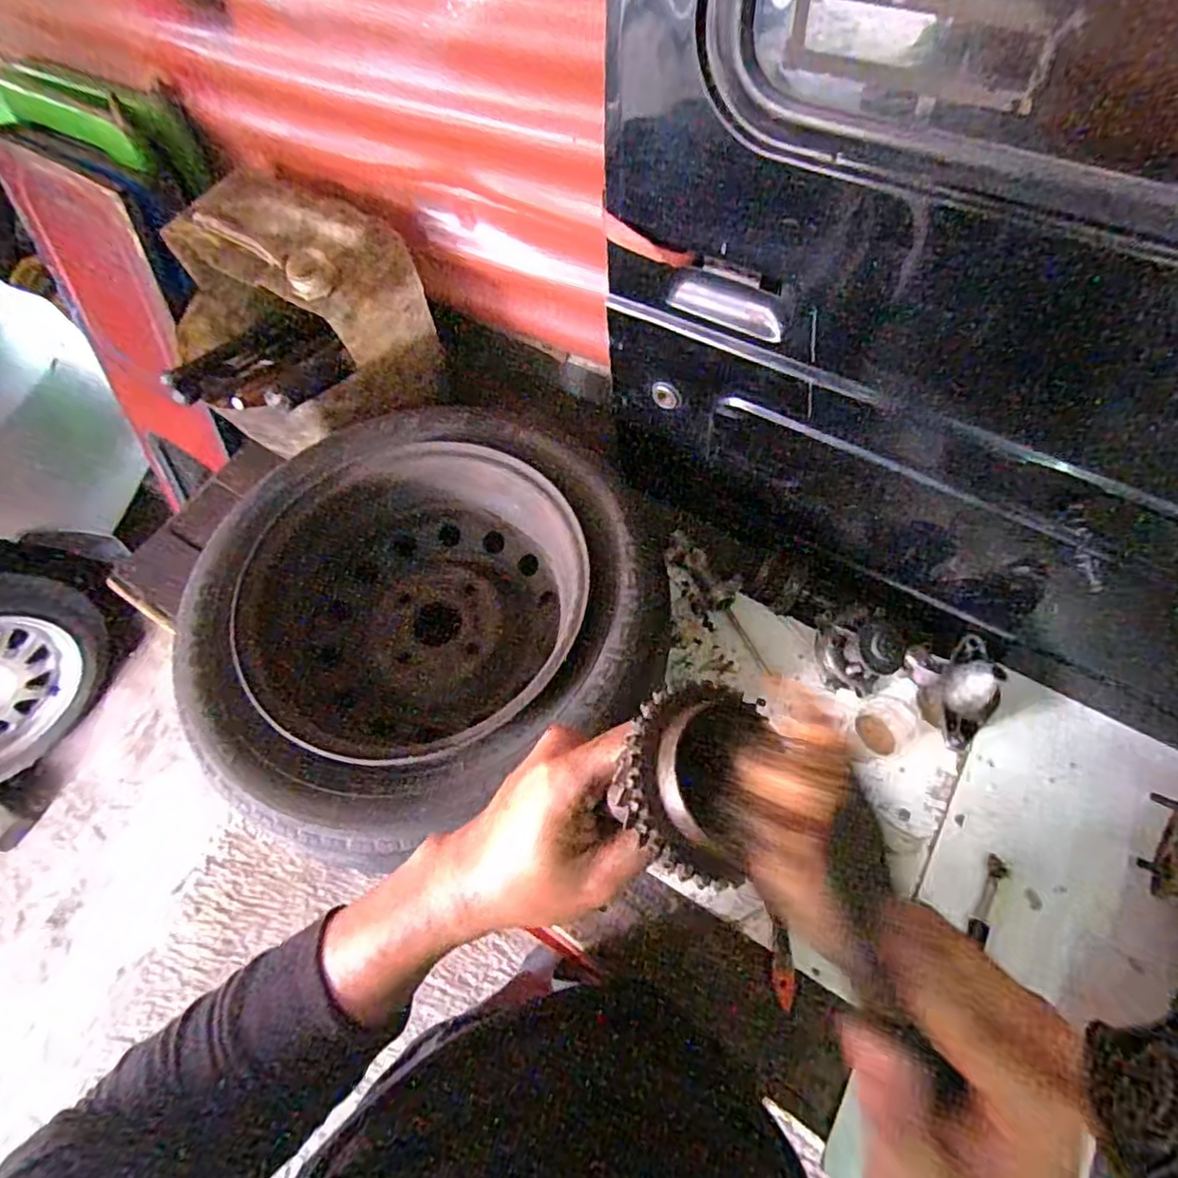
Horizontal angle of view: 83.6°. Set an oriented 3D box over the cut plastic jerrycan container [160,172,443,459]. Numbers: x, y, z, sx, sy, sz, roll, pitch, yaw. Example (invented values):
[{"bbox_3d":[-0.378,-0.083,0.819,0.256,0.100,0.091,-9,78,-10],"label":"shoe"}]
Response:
[{"bbox_3d":[-0.401,-0.363,0.880,0.295,0.194,0.270,32,66,17],"label":"cut plastic jerrycan container"}]

